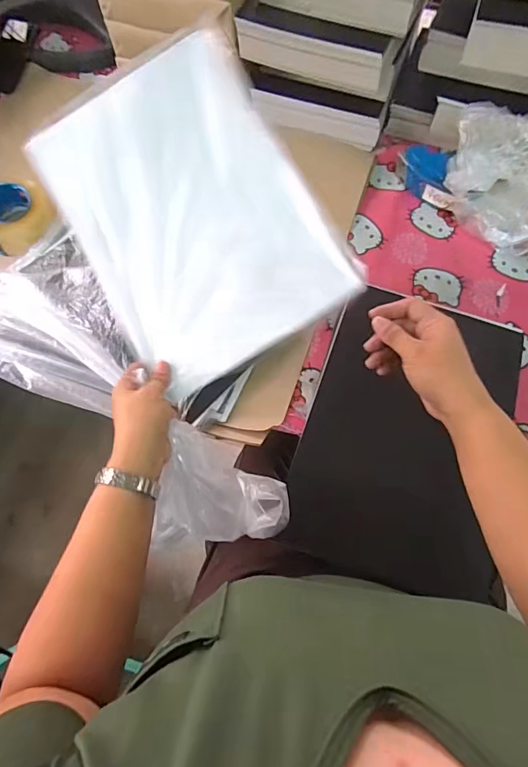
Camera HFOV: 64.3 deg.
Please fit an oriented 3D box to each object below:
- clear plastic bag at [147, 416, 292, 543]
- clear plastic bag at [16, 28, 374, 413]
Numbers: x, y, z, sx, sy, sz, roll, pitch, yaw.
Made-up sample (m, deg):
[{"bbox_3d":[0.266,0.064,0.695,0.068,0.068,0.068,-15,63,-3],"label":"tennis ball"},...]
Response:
[{"bbox_3d":[-0.046,0.125,0.483,0.148,0.109,0.115,8,67,3],"label":"clear plastic bag"},{"bbox_3d":[-0.087,-0.203,0.495,0.257,0.021,0.377,-30,85,3],"label":"clear plastic bag"}]

